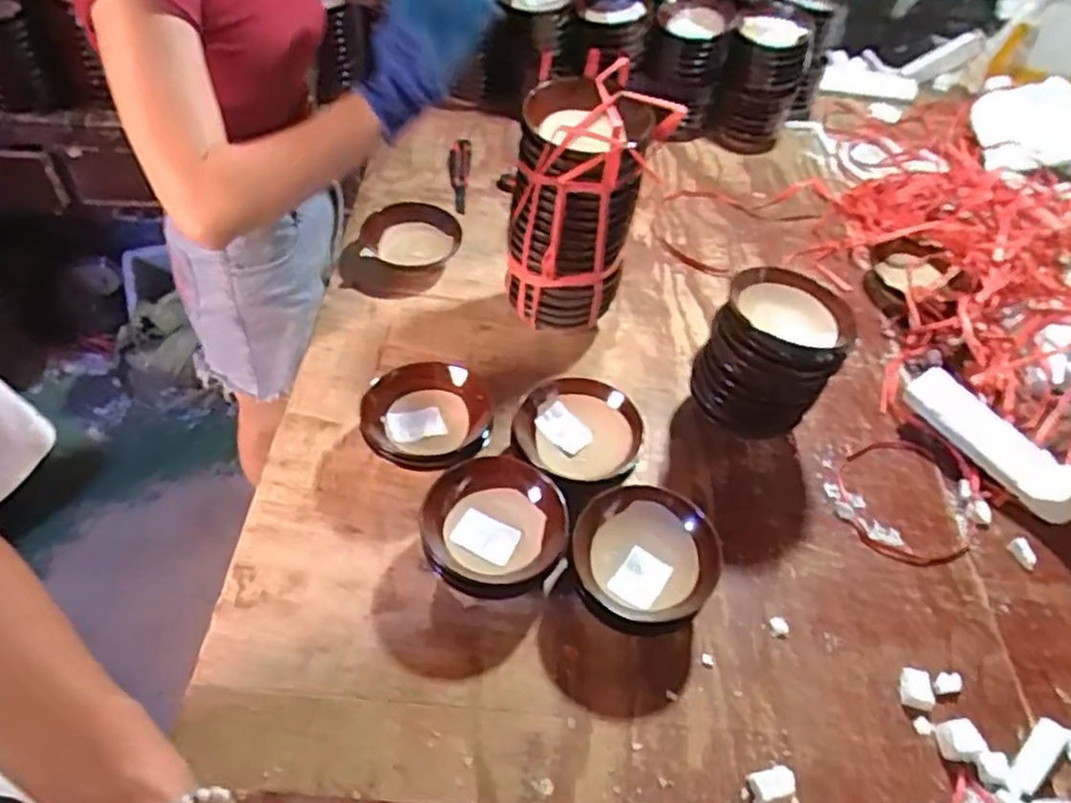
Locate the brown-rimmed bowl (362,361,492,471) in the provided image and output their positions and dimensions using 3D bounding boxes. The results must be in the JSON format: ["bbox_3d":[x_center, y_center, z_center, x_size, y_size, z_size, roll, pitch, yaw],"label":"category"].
[{"bbox_3d":[-0.139,0.029,0.945,0.140,0.090,0.146,3,50,-4],"label":"brown-rimmed bowl"}]

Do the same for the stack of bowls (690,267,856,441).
[{"bbox_3d":[0.303,-0.062,0.965,0.161,0.187,0.139,26,53,15],"label":"stack of bowls"}]

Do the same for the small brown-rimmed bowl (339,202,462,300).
[{"bbox_3d":[-0.211,-0.240,1.181,0.157,0.055,0.175,13,50,4],"label":"small brown-rimmed bowl"}]

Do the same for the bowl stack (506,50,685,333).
[{"bbox_3d":[0.063,-0.260,0.999,0.188,0.322,0.179,11,50,3],"label":"bowl stack"}]

